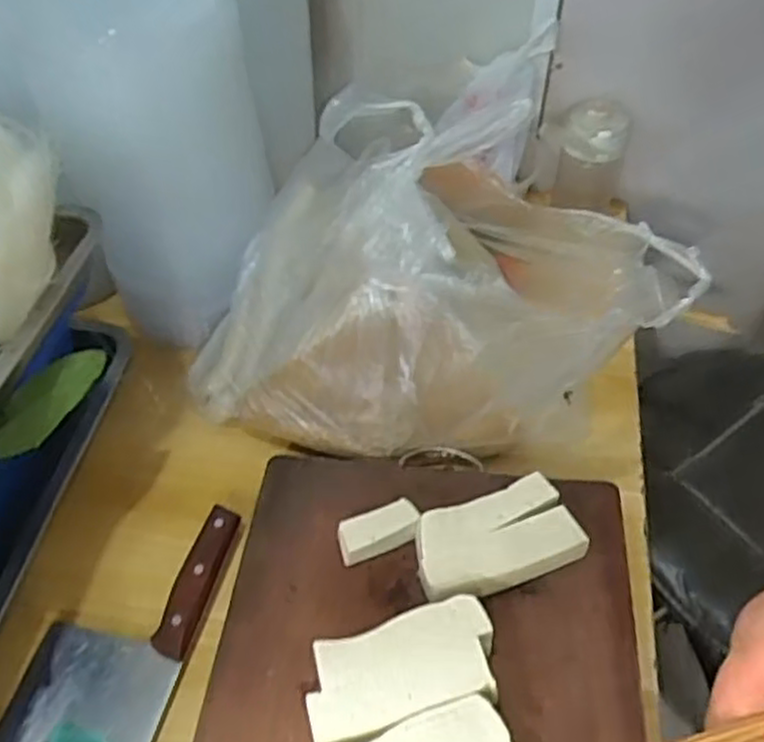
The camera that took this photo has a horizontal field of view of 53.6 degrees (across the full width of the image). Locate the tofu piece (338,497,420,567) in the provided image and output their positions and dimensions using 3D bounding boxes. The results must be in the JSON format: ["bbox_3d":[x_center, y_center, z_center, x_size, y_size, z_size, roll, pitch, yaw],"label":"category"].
[{"bbox_3d":[-0.004,0.125,0.592,0.063,0.024,0.029,-17,51,-16],"label":"tofu piece"}]

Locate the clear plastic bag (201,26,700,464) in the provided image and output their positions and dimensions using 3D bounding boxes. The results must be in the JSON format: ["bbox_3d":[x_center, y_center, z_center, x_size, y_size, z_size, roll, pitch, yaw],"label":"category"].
[{"bbox_3d":[0.037,-0.072,0.646,0.397,0.230,0.215,14,49,11],"label":"clear plastic bag"}]

